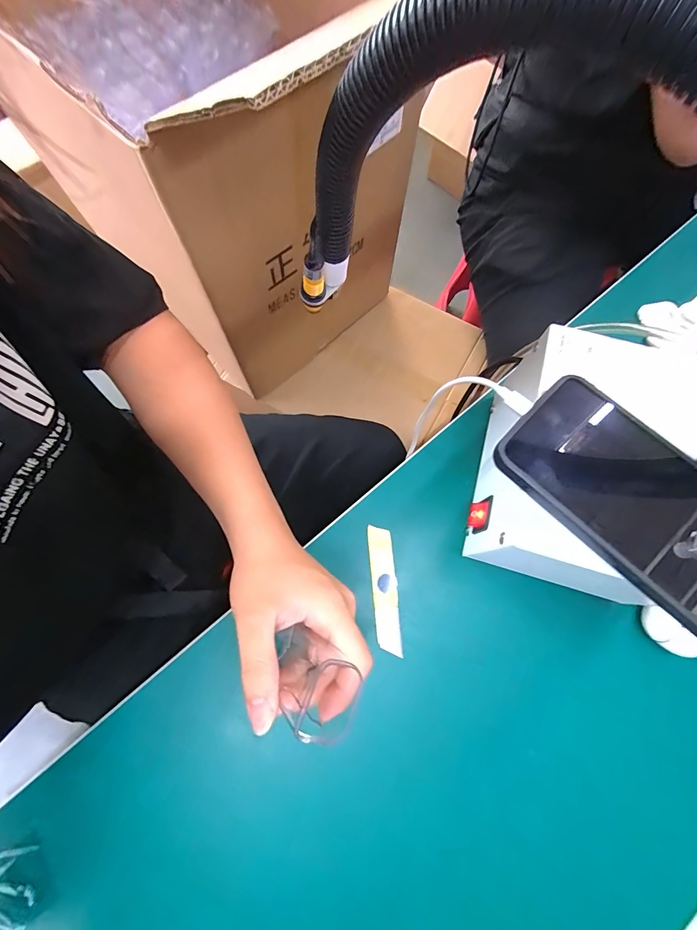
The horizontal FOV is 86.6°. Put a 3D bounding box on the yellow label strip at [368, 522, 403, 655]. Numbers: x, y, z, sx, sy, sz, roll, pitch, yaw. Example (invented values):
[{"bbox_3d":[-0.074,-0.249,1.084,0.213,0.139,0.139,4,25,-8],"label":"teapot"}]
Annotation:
[{"bbox_3d":[0.029,0.099,0.299,0.019,0.004,0.097,-6,73,5],"label":"yellow label strip"}]

